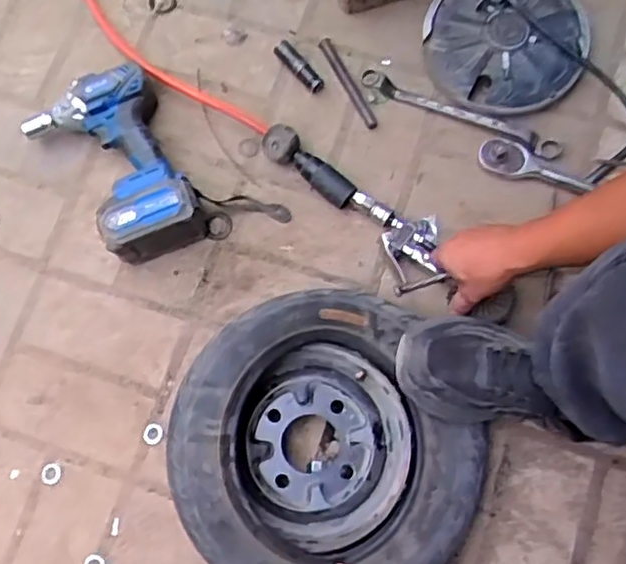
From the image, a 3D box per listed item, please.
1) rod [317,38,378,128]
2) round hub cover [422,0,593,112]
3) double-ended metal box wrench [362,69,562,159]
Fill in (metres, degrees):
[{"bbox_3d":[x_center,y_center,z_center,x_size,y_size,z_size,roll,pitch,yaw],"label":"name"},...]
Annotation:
[{"bbox_3d":[0.042,-0.256,0.857,0.019,0.015,0.143,-25,76,-5],"label":"rod"},{"bbox_3d":[0.238,-0.302,0.826,0.191,0.031,0.183,0,76,1],"label":"round hub cover"},{"bbox_3d":[0.180,-0.208,0.828,0.255,0.026,0.025,27,78,8],"label":"double-ended metal box wrench"}]

